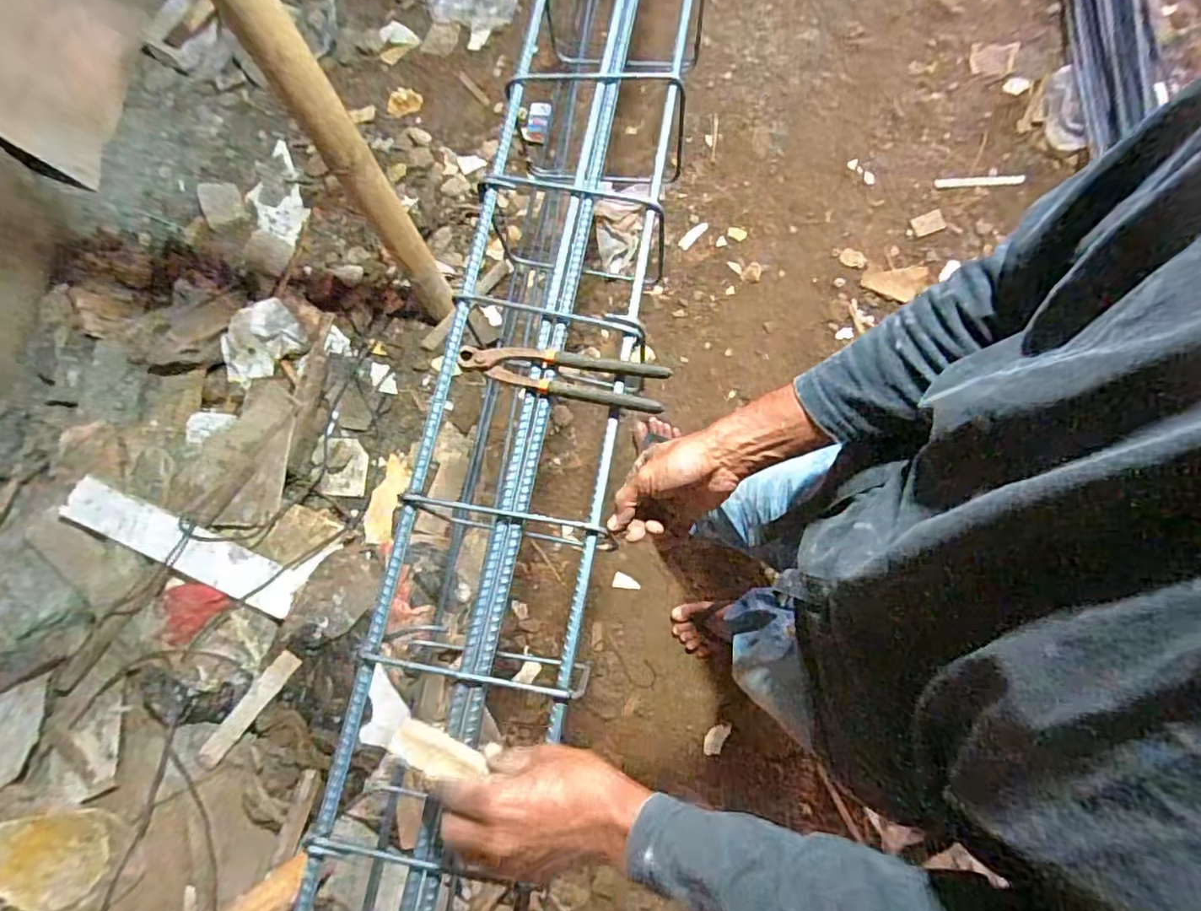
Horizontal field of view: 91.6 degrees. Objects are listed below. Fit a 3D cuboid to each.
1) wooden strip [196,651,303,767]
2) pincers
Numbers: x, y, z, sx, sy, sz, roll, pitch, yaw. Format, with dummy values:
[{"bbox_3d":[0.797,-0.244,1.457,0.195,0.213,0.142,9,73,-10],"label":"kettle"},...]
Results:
[{"bbox_3d":[-0.746,0.533,1.236,0.049,0.015,0.264,37,79,11],"label":"wooden strip"},{"bbox_3d":[-0.040,-0.081,0.595,0.213,0.019,0.050,8,75,11],"label":"pincers"}]

